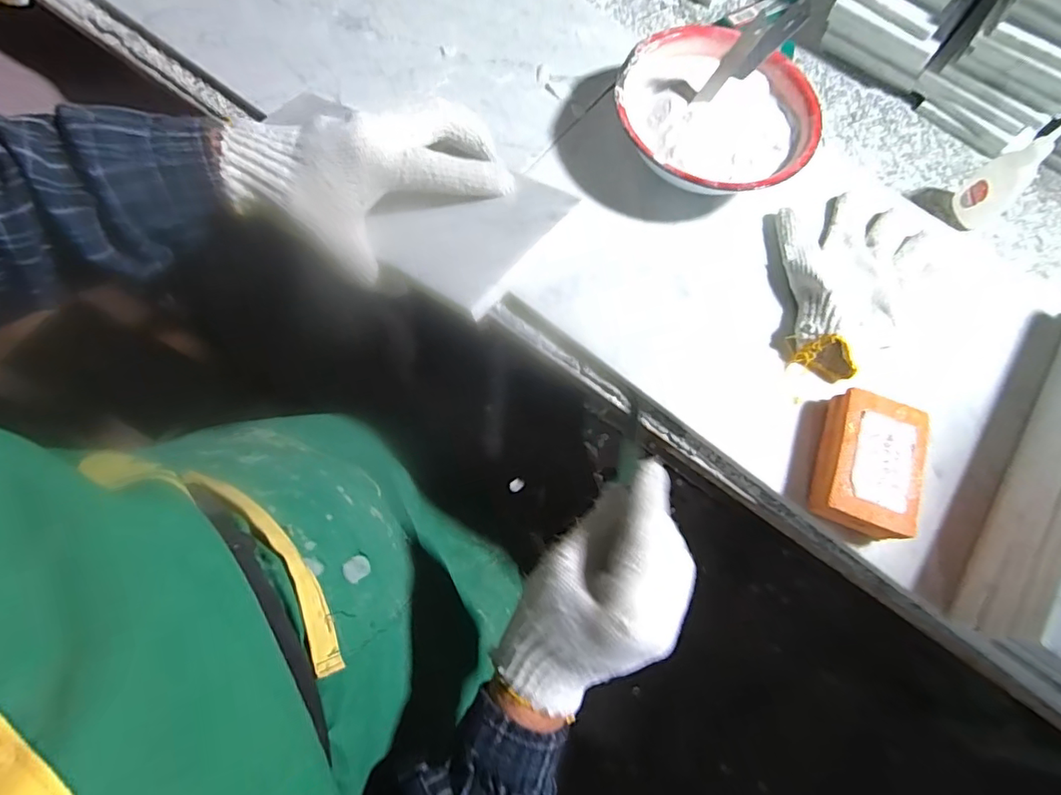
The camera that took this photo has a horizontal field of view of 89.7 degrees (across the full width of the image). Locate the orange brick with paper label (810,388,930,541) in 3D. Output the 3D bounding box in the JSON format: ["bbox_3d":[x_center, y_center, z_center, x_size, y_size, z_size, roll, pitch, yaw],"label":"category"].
[{"bbox_3d":[0.238,0.047,0.377,0.062,0.033,0.090,20,70,5],"label":"orange brick with paper label"}]

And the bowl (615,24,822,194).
[{"bbox_3d":[0.152,-0.231,0.454,0.163,0.052,0.160,1,70,-2],"label":"bowl"}]

